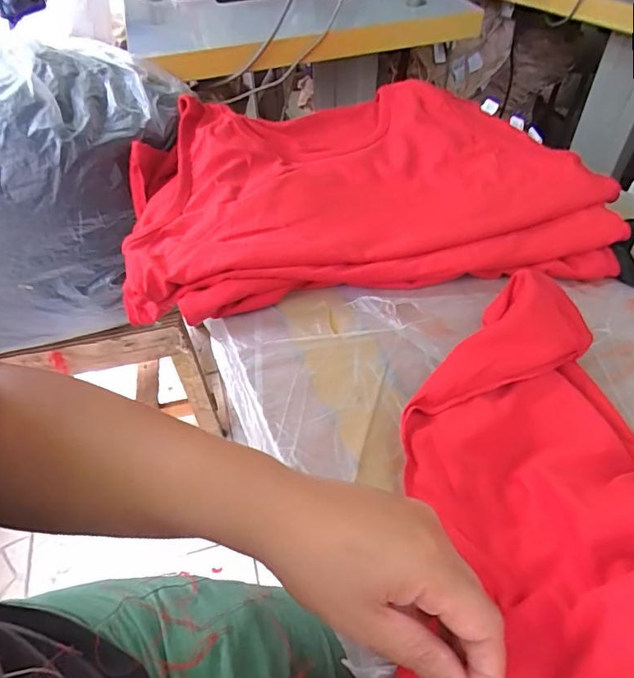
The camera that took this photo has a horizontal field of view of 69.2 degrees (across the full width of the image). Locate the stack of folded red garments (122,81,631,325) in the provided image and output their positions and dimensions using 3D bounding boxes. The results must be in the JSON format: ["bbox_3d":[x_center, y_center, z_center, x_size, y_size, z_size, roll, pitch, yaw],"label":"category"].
[{"bbox_3d":[0.039,-0.194,0.542,0.508,0.057,0.374,-6,49,-3],"label":"stack of folded red garments"}]

